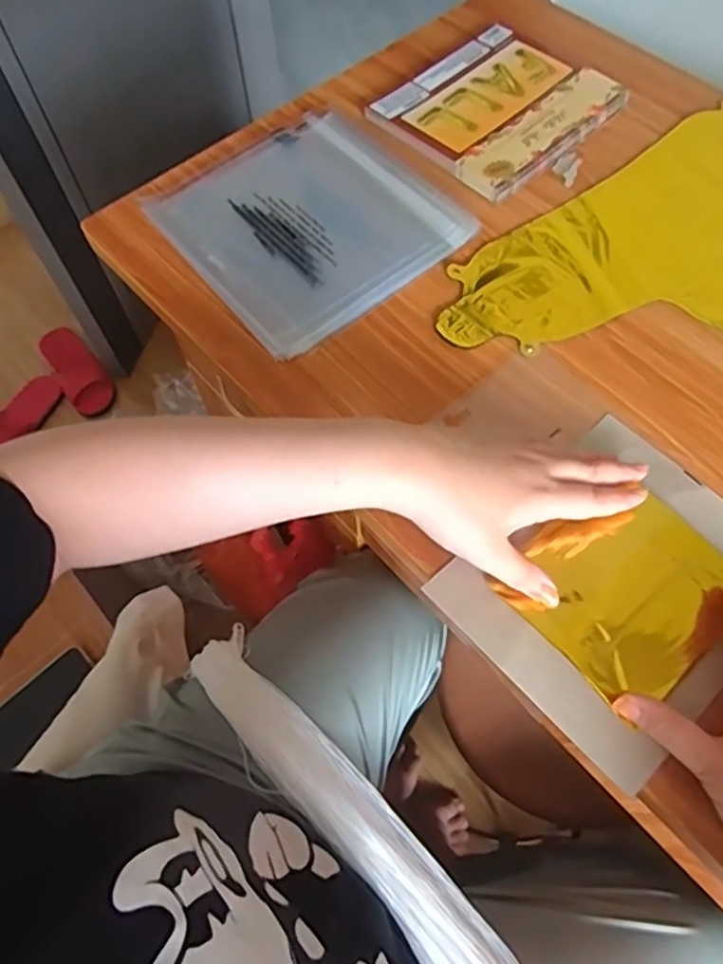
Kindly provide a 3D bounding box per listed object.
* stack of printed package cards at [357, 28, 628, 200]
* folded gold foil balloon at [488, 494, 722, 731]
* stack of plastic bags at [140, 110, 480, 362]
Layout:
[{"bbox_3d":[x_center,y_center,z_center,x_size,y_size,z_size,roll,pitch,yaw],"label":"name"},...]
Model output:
[{"bbox_3d":[0.130,-0.355,0.616,0.190,0.015,0.167,-39,68,-17],"label":"stack of printed package cards"},{"bbox_3d":[0.166,0.066,0.409,0.120,0.009,0.115,-36,67,-16],"label":"folded gold foil balloon"},{"bbox_3d":[-0.047,-0.223,0.556,0.207,0.010,0.210,-38,68,-17],"label":"stack of plastic bags"}]

